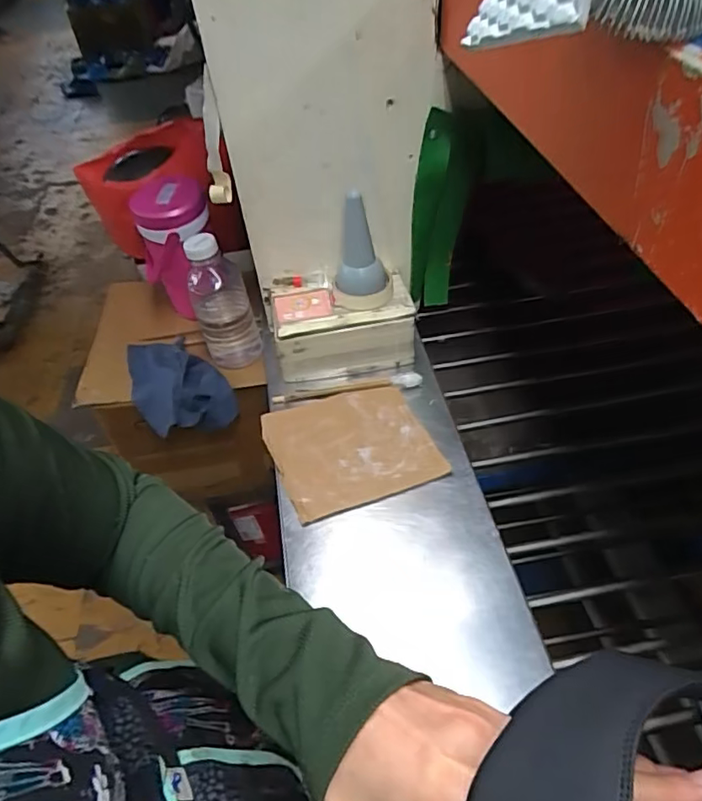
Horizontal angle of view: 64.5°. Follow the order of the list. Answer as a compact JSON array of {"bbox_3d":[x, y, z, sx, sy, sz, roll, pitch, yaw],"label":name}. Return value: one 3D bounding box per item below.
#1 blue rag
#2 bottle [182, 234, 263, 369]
[{"bbox_3d":[-0.304,-0.034,0.944,0.139,0.050,0.247,-30,53,-20],"label":"blue rag"},{"bbox_3d":[-0.206,-0.157,0.886,0.092,0.211,0.093,-15,49,-8],"label":"bottle"}]

